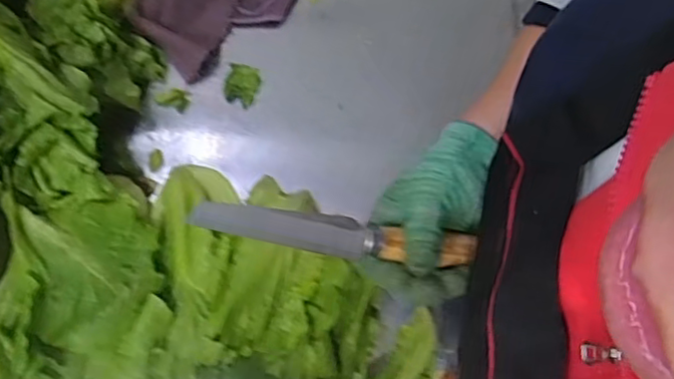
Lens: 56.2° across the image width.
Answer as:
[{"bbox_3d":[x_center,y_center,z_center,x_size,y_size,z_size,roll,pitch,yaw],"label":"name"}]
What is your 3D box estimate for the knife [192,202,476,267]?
[{"bbox_3d":[0.002,0.028,0.394,0.182,0.012,0.025,9,72,-18],"label":"knife"}]

